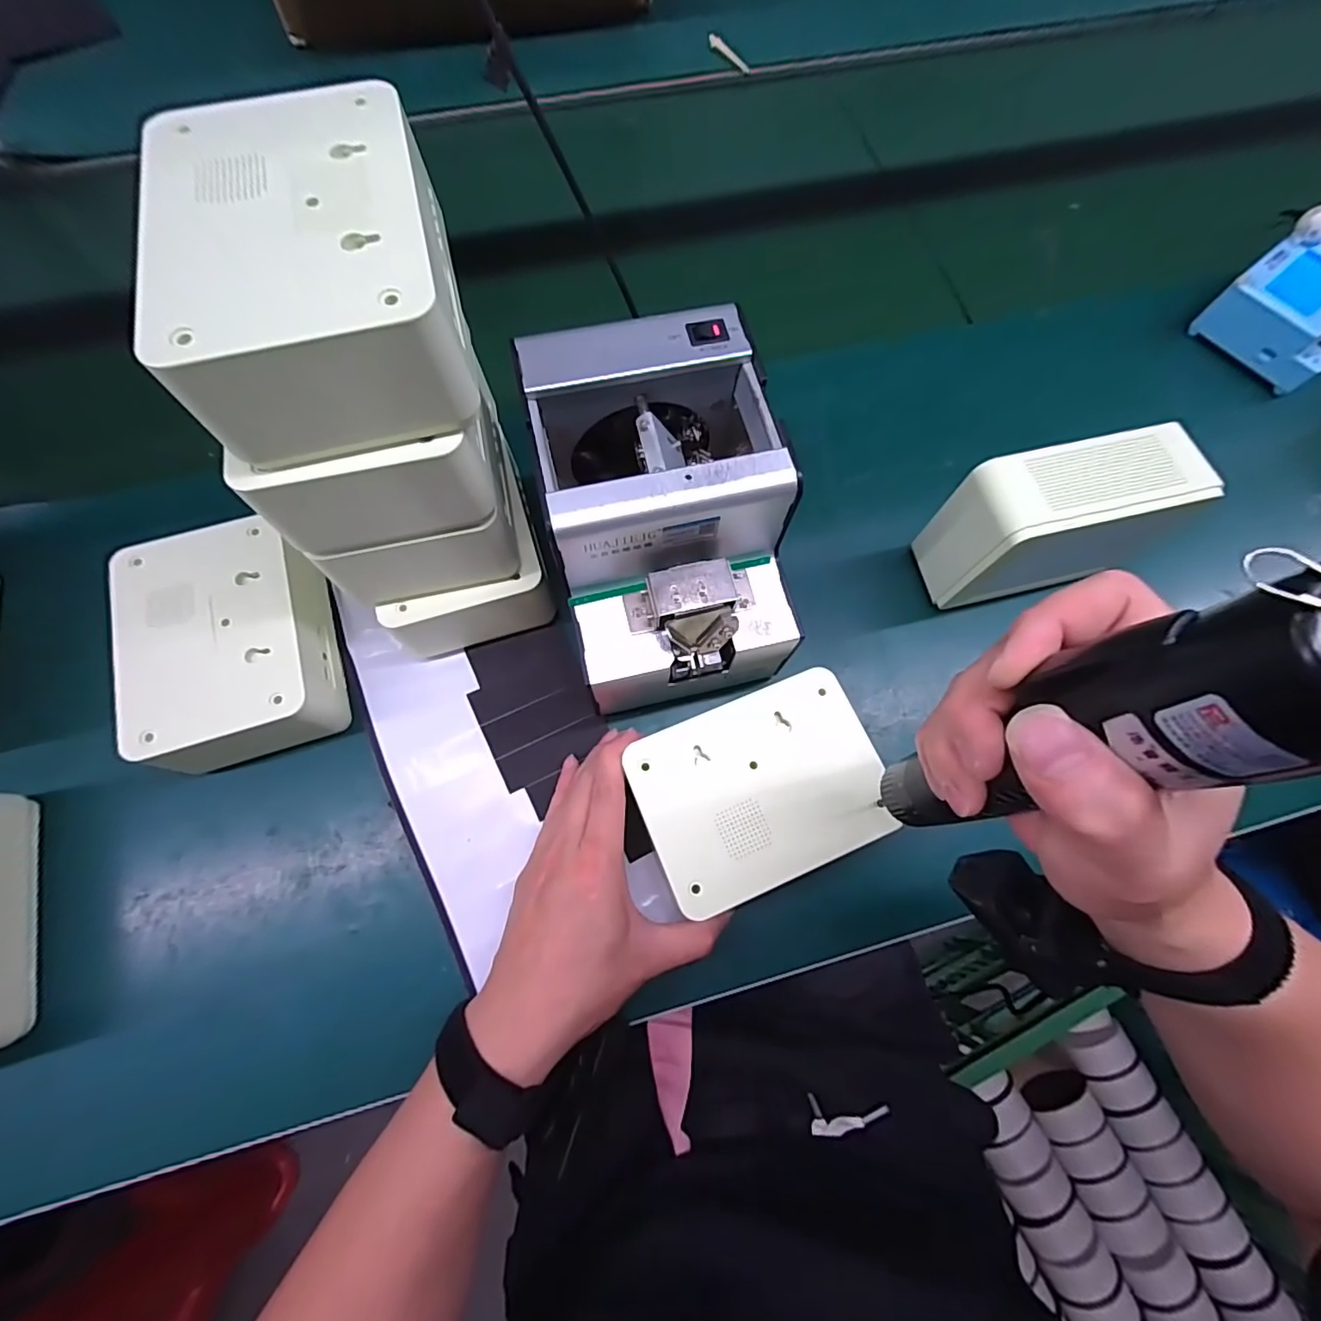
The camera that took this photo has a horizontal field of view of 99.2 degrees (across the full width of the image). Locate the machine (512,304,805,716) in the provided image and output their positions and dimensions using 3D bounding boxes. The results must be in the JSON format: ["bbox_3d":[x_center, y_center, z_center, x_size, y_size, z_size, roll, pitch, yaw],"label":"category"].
[{"bbox_3d":[0.001,-0.077,0.346,0.120,0.152,0.174,-12,72,-5],"label":"machine"}]

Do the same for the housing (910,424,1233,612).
[{"bbox_3d":[0.255,-0.091,0.379,0.131,0.111,0.054,-14,72,-6],"label":"housing"}]

